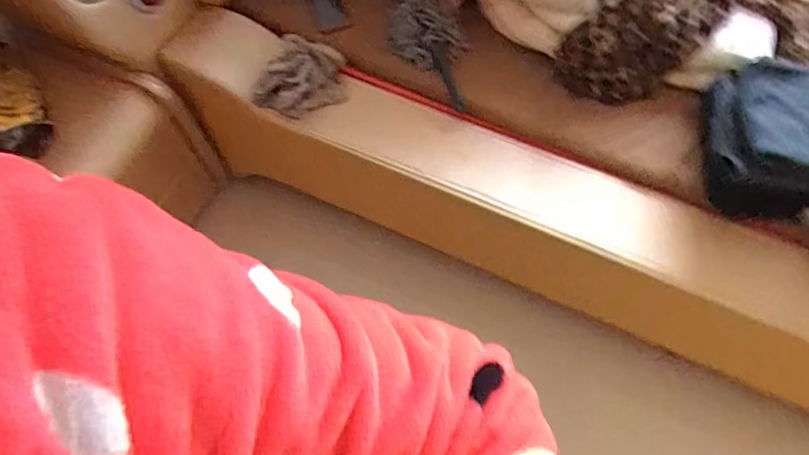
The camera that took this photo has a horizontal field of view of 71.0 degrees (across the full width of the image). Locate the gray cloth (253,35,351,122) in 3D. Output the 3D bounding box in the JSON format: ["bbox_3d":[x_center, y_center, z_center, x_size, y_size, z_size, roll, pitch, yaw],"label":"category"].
[{"bbox_3d":[-0.221,-0.338,1.275,0.156,0.116,0.201,23,67,13],"label":"gray cloth"}]

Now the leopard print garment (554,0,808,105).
[{"bbox_3d":[0.693,-0.460,1.213,0.734,0.206,0.277,-9,64,-2],"label":"leopard print garment"}]

